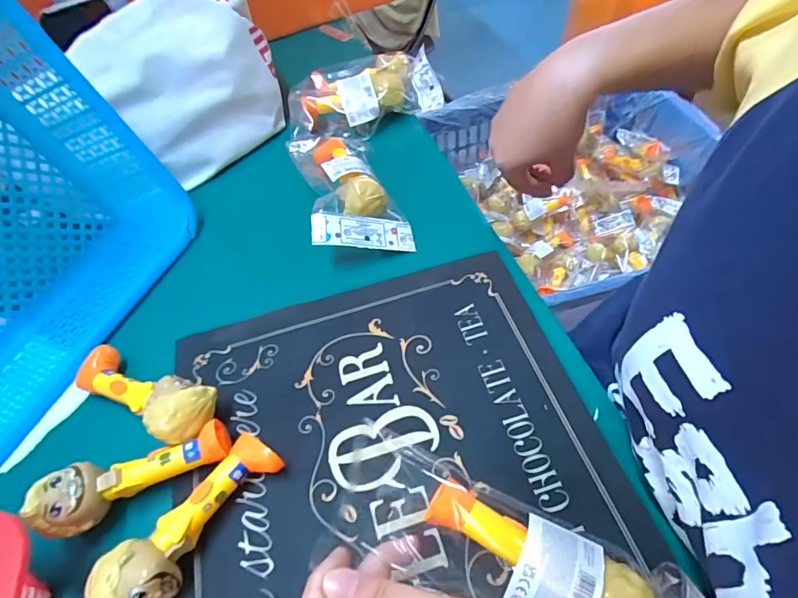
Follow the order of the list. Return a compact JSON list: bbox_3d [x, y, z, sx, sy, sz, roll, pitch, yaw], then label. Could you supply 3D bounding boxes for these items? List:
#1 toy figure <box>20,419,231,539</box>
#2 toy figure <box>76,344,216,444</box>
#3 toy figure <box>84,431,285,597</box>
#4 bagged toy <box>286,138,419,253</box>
[{"bbox_3d":[-0.175,0.116,0.302,0.120,0.039,0.040,-25,56,-12],"label":"toy figure"},{"bbox_3d":[-0.195,0.069,0.333,0.131,0.044,0.044,17,58,17],"label":"toy figure"},{"bbox_3d":[-0.130,0.140,0.280,0.041,0.040,0.120,28,62,24],"label":"toy figure"},{"bbox_3d":[-0.055,-0.120,0.447,0.089,0.039,0.187,-17,54,-6],"label":"bagged toy"}]

